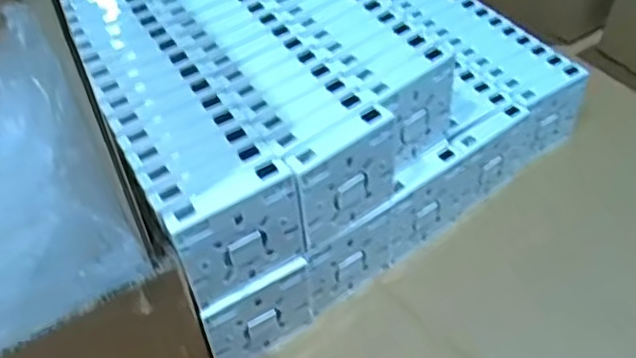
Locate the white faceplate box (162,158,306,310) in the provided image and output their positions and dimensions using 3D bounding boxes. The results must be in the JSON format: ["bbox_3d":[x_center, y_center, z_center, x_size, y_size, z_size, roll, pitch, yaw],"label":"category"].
[{"bbox_3d":[-0.053,0.038,0.409,0.086,0.084,0.018,-28,48,-22],"label":"white faceplate box"}]

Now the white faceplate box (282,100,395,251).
[{"bbox_3d":[0.018,0.000,0.442,0.086,0.085,0.019,-31,49,-25],"label":"white faceplate box"}]

